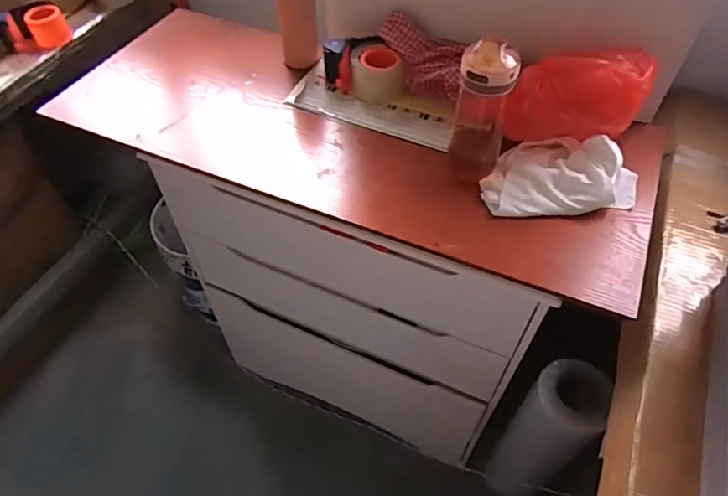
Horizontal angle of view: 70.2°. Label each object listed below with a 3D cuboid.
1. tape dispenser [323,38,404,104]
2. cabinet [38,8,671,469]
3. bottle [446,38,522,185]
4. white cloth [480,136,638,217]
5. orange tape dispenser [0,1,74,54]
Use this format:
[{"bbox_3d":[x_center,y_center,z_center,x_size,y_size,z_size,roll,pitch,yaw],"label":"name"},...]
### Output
[{"bbox_3d":[0.003,-0.316,0.913,0.146,0.077,0.072,27,57,19],"label":"tape dispenser"},{"bbox_3d":[-0.034,0.065,1.213,0.975,0.889,0.357,20,55,14],"label":"cabinet"},{"bbox_3d":[0.161,-0.178,0.718,0.071,0.218,0.065,12,53,9],"label":"bottle"},{"bbox_3d":[0.289,-0.107,0.756,0.228,0.073,0.131,3,52,2],"label":"white cloth"},{"bbox_3d":[-0.708,-0.470,1.106,0.133,0.076,0.071,-35,60,-24],"label":"orange tape dispenser"}]

